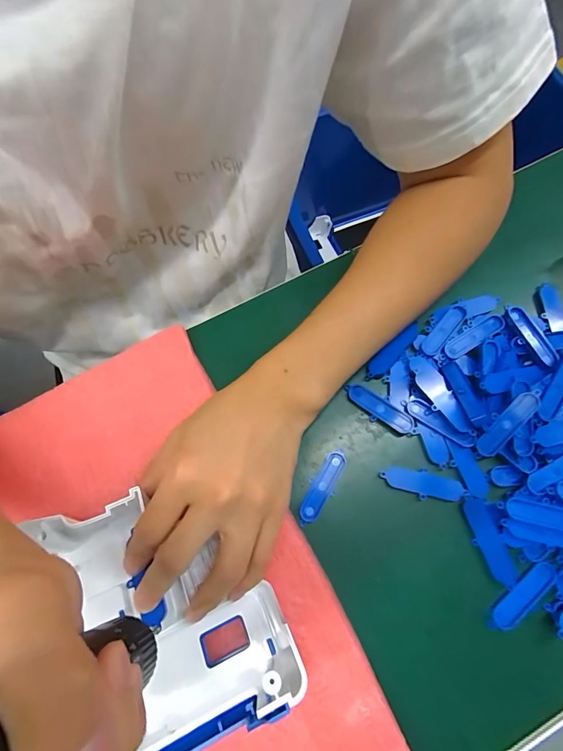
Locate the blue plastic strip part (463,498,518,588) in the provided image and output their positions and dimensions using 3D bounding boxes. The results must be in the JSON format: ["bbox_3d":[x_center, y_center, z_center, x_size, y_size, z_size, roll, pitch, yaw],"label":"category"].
[{"bbox_3d":[0.139,0.111,0.245,0.016,0.004,0.055,-18,69,-7],"label":"blue plastic strip part"}]

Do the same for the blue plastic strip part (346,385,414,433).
[{"bbox_3d":[0.073,0.025,0.280,0.056,0.007,0.019,32,72,13],"label":"blue plastic strip part"}]

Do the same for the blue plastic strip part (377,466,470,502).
[{"bbox_3d":[0.101,0.078,0.262,0.057,0.006,0.018,13,69,6],"label":"blue plastic strip part"}]

